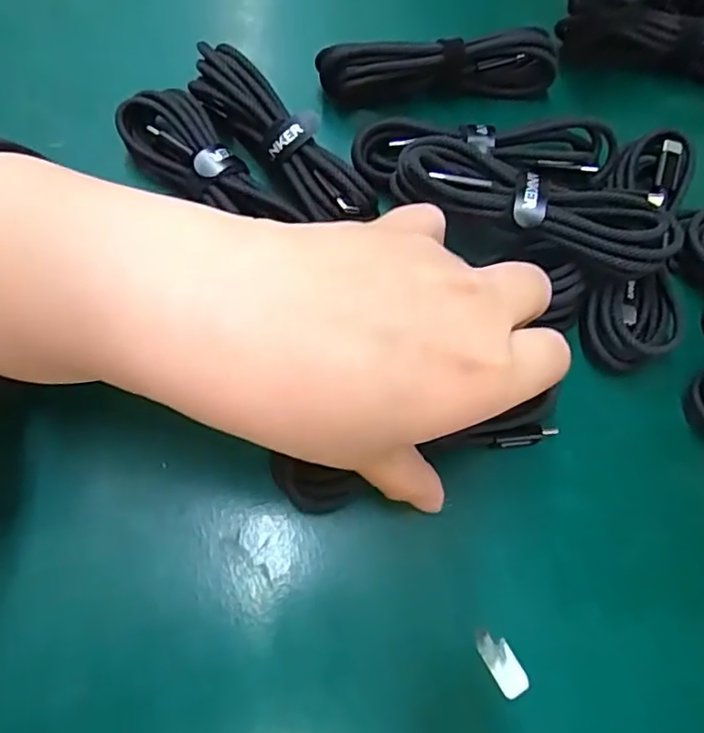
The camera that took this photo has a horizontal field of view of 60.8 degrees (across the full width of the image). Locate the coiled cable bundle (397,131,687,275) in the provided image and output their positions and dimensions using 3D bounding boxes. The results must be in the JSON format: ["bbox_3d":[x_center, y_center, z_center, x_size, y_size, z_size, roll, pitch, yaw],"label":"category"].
[{"bbox_3d":[0.073,-0.066,0.247,0.111,0.021,0.038,17,69,3],"label":"coiled cable bundle"}]

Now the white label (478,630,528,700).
[{"bbox_3d":[0.052,0.103,0.208,0.010,0.004,0.022,-28,71,-14],"label":"white label"}]

